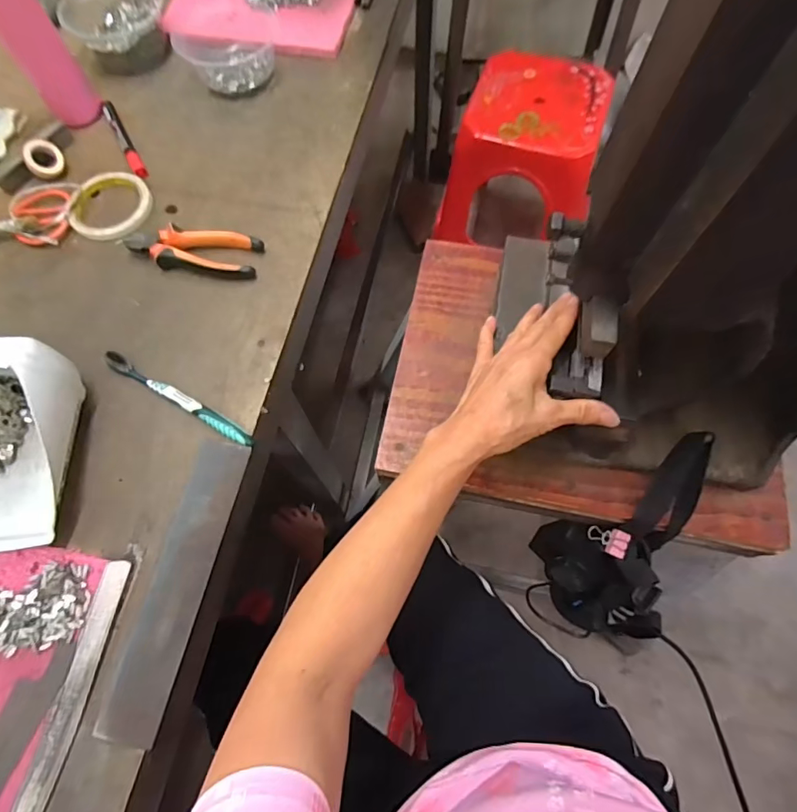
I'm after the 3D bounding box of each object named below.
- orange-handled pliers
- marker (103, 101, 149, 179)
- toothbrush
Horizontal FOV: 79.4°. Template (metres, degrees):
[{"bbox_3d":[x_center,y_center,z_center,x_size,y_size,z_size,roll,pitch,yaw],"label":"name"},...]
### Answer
[{"bbox_3d":[-0.231,-0.175,0.539,0.145,0.024,0.049,6,68,4],"label":"orange-handled pliers"},{"bbox_3d":[-0.351,-0.343,0.613,0.015,0.010,0.151,-29,70,-10],"label":"marker"},{"bbox_3d":[-0.221,-0.009,0.476,0.179,0.009,0.015,29,72,12],"label":"toothbrush"}]

